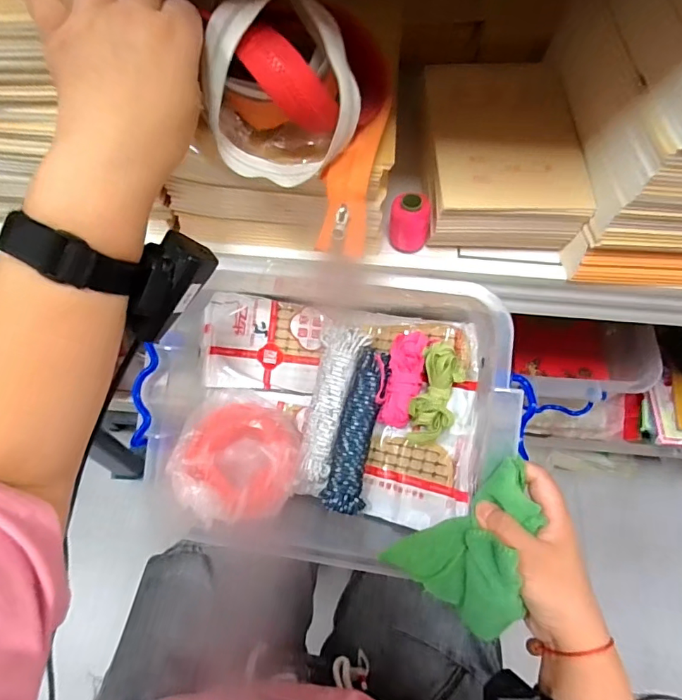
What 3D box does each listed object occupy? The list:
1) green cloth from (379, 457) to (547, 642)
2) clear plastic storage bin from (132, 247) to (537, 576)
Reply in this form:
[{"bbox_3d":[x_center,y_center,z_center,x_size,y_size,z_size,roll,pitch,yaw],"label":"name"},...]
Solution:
[{"bbox_3d":[0.112,0.146,0.372,0.095,0.059,0.115,34,67,15],"label":"green cloth"},{"bbox_3d":[-0.004,0.047,0.463,0.315,0.148,0.250,12,87,13],"label":"clear plastic storage bin"}]

